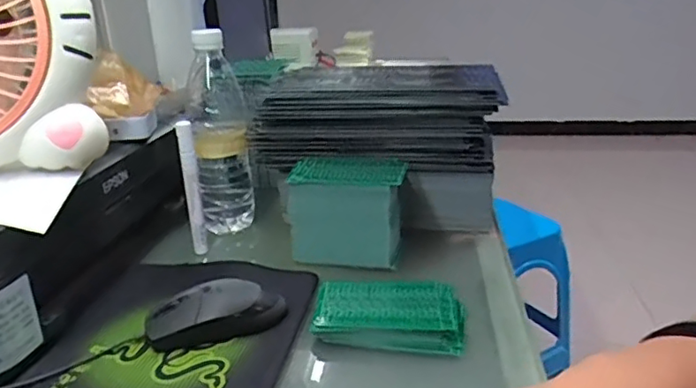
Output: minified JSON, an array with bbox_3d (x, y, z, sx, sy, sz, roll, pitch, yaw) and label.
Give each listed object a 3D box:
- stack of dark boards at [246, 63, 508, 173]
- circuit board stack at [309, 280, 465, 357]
[{"bbox_3d":[0.034,-0.093,0.671,0.268,0.094,0.126,1,21,9],"label":"stack of dark boards"},{"bbox_3d":[0.034,0.102,0.489,0.122,0.026,0.074,2,22,12],"label":"circuit board stack"}]

